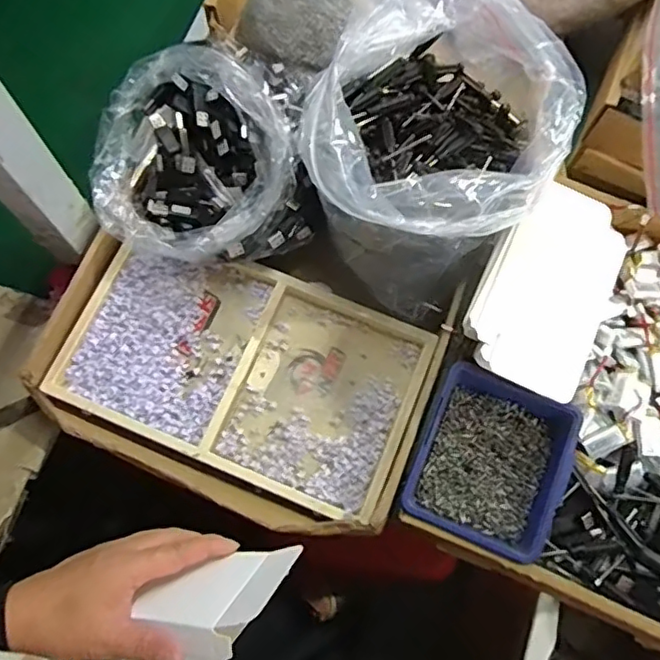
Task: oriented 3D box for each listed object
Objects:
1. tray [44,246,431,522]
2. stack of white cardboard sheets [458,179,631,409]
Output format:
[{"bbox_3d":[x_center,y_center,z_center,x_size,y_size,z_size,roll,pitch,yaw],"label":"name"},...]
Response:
[{"bbox_3d":[-0.081,0.039,0.582,0.324,0.029,0.190,20,74,5],"label":"tray"},{"bbox_3d":[0.180,-0.036,0.494,0.097,0.019,0.169,25,74,6],"label":"stack of white cardboard sheets"}]

